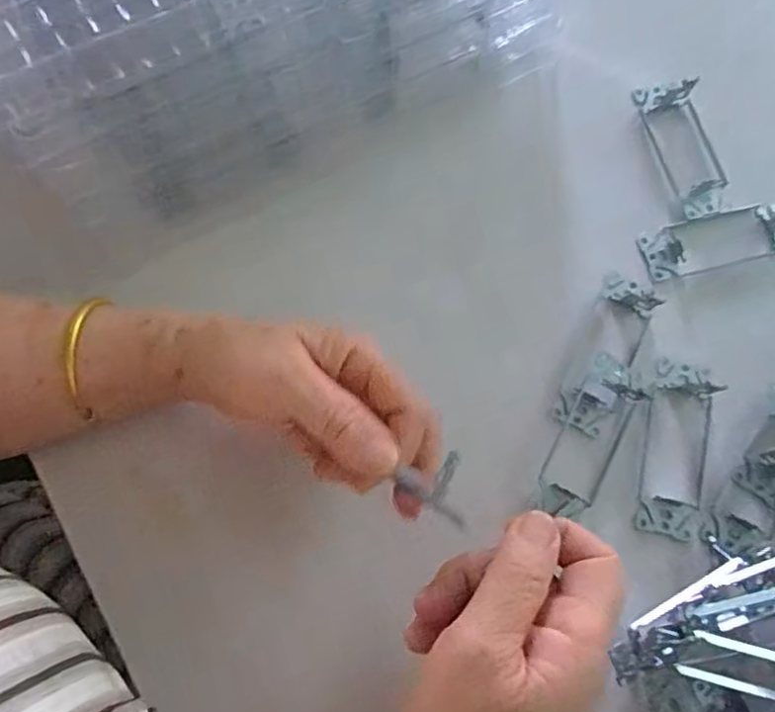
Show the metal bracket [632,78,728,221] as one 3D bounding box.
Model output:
[{"bbox_3d":[0.202,-0.144,0.402,0.042,0.018,0.103,-16,76,-4],"label":"metal bracket"}]

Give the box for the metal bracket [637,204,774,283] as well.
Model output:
[{"bbox_3d":[0.219,-0.078,0.387,0.105,0.016,0.036,-15,76,-4],"label":"metal bracket"}]

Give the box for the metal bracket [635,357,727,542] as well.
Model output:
[{"bbox_3d":[0.170,0.053,0.353,0.039,0.011,0.103,16,76,4],"label":"metal bracket"}]

